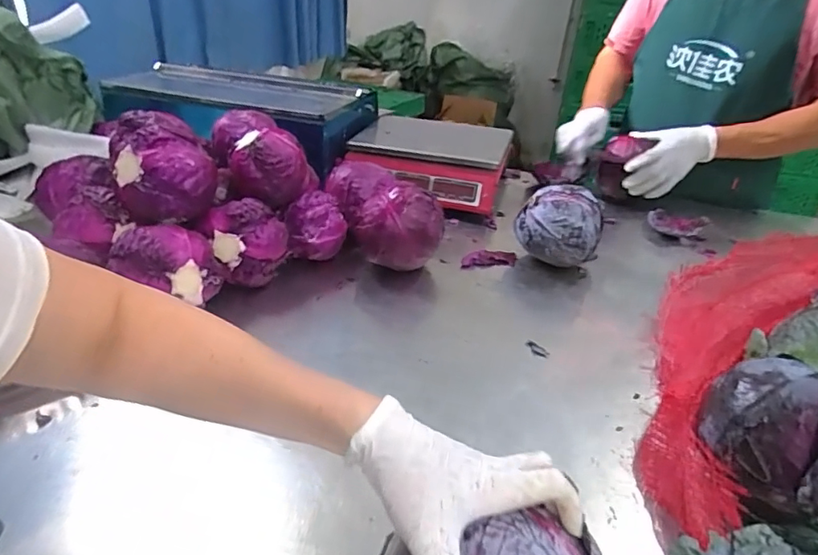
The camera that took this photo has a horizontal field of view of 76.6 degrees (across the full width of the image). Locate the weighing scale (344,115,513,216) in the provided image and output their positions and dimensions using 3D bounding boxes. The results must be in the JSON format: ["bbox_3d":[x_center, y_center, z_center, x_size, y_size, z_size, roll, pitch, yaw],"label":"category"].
[{"bbox_3d":[0.038,-0.211,0.996,0.281,0.125,0.203,13,33,14],"label":"weighing scale"}]

